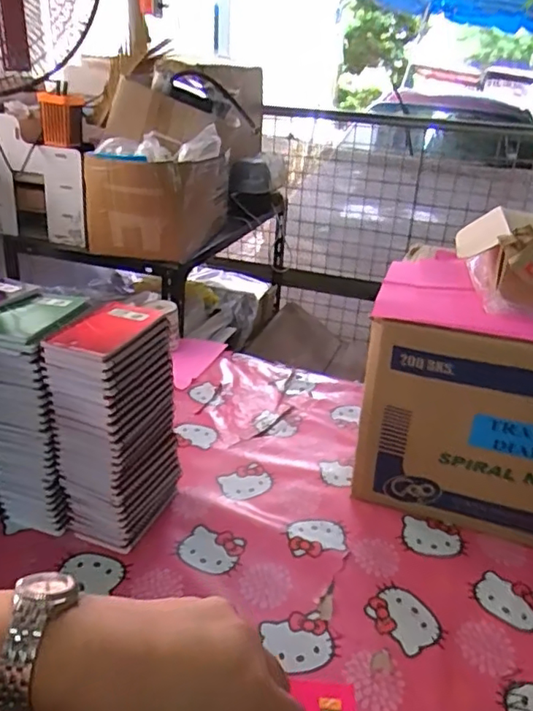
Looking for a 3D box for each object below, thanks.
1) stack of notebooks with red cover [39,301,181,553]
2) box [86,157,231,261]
[{"bbox_3d":[-0.187,0.092,0.718,0.092,0.282,0.128,12,28,17],"label":"stack of notebooks with red cover"},{"bbox_3d":[-0.241,-0.374,1.373,0.220,0.209,0.352,12,28,16],"label":"box"}]

